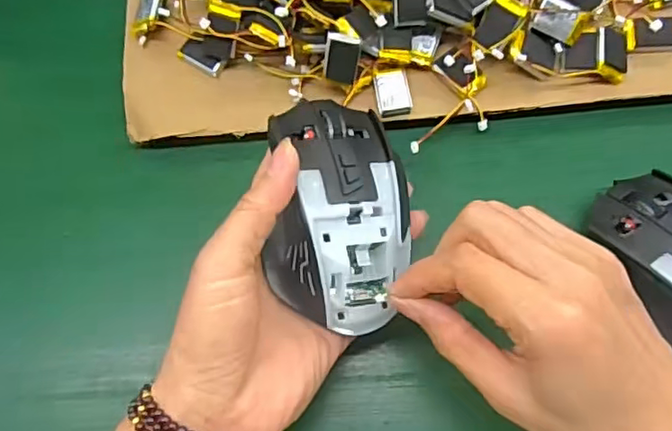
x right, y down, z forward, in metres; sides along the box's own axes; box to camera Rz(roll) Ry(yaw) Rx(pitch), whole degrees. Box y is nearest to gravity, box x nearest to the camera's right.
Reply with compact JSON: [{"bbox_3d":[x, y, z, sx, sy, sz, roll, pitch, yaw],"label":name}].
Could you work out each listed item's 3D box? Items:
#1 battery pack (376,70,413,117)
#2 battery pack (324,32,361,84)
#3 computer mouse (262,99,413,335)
[{"bbox_3d":[0.035,-0.075,0.355,0.020,0.011,0.029,-8,70,0],"label":"battery pack"},{"bbox_3d":[0.004,-0.092,0.338,0.020,0.028,0.004,11,33,3],"label":"battery pack"},{"bbox_3d":[0.001,-0.004,0.280,0.065,0.039,0.110,0,73,0],"label":"computer mouse"}]

